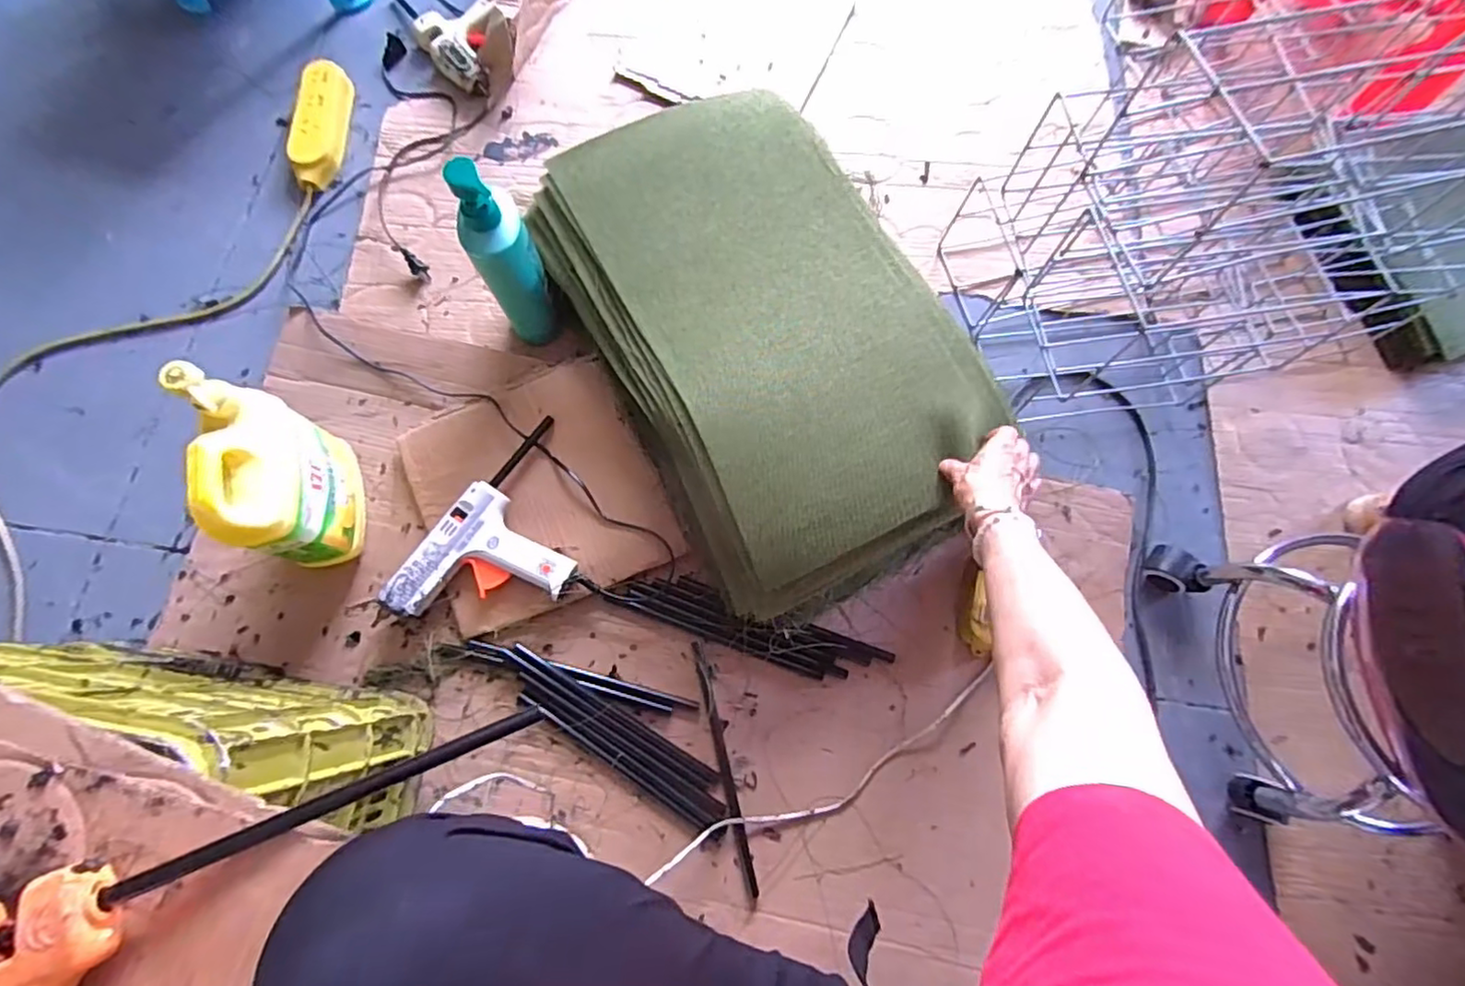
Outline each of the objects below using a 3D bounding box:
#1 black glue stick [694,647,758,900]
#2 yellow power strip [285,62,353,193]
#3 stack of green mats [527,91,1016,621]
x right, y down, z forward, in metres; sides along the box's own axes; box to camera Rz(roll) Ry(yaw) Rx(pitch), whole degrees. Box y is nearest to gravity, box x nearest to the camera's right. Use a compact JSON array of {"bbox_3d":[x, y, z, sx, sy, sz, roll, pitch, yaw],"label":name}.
[{"bbox_3d":[-0.009,0.298,0.691,0.013,0.016,0.266,-13,75,-6],"label":"black glue stick"},{"bbox_3d":[-0.588,-0.524,0.898,0.072,0.029,0.207,1,74,-2],"label":"yellow power strip"},{"bbox_3d":[0.034,-0.195,0.715,0.359,0.075,0.596,-29,77,-10],"label":"stack of green mats"}]

